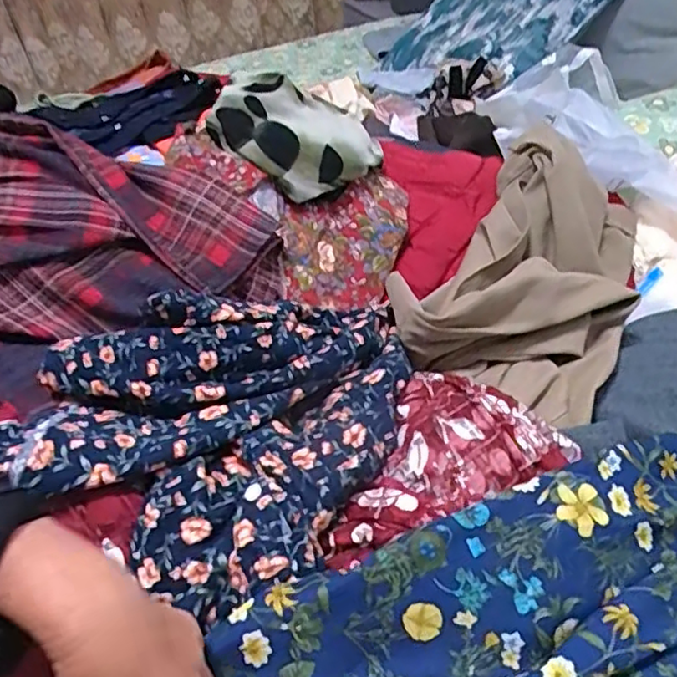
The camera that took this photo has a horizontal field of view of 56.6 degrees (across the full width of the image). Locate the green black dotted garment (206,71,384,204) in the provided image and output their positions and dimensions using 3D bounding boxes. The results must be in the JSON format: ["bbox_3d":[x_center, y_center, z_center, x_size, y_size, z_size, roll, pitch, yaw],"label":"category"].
[{"bbox_3d":[-0.053,-0.225,0.711,0.186,0.065,0.186,12,52,-16],"label":"green black dotted garment"}]

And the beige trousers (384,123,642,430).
[{"bbox_3d":[0.202,-0.080,0.640,0.191,0.112,0.313,19,48,26],"label":"beige trousers"}]

